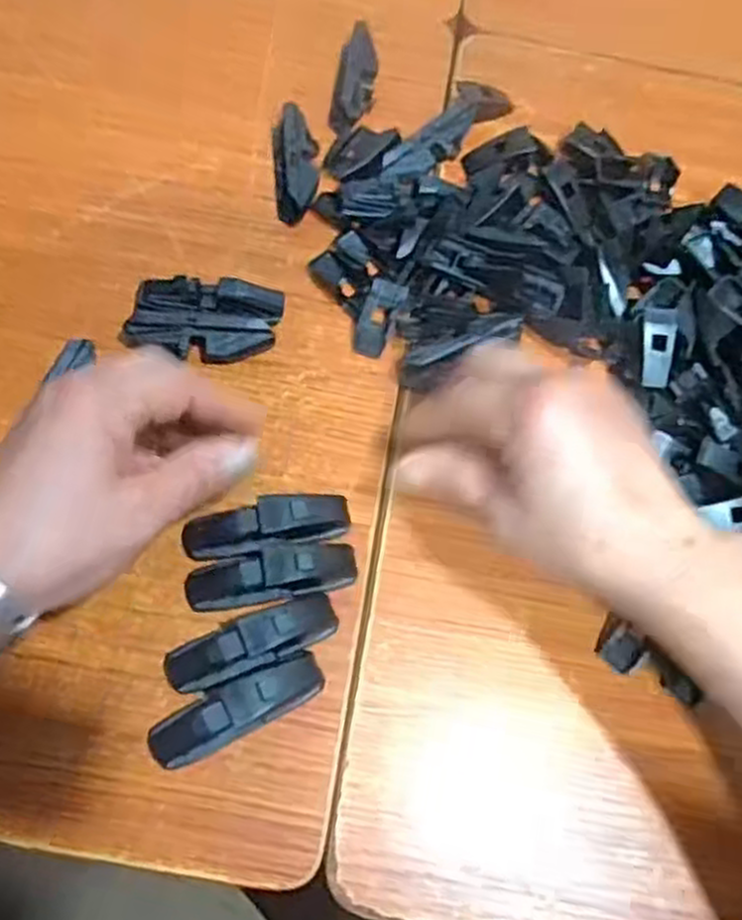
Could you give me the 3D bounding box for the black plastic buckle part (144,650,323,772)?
[{"bbox_3d":[-0.058,0.105,0.338,0.077,0.023,0.021,-22,73,-14],"label":"black plastic buckle part"}]

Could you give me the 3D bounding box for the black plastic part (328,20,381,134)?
[{"bbox_3d":[-0.009,-0.223,0.473,0.024,0.015,0.077,8,68,-3],"label":"black plastic part"}]

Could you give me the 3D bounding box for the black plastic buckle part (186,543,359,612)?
[{"bbox_3d":[-0.045,0.051,0.359,0.077,0.024,0.022,-8,70,-9],"label":"black plastic buckle part"}]

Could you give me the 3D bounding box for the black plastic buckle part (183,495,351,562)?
[{"bbox_3d":[-0.048,0.031,0.369,0.077,0.027,0.023,-6,69,-8],"label":"black plastic buckle part"}]

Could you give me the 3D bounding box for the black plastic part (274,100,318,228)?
[{"bbox_3d":[-0.042,-0.165,0.451,0.025,0.023,0.067,-2,69,-7],"label":"black plastic part"}]

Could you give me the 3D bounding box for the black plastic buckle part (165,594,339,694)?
[{"bbox_3d":[-0.052,0.080,0.349,0.076,0.022,0.022,-19,72,-13],"label":"black plastic buckle part"}]

